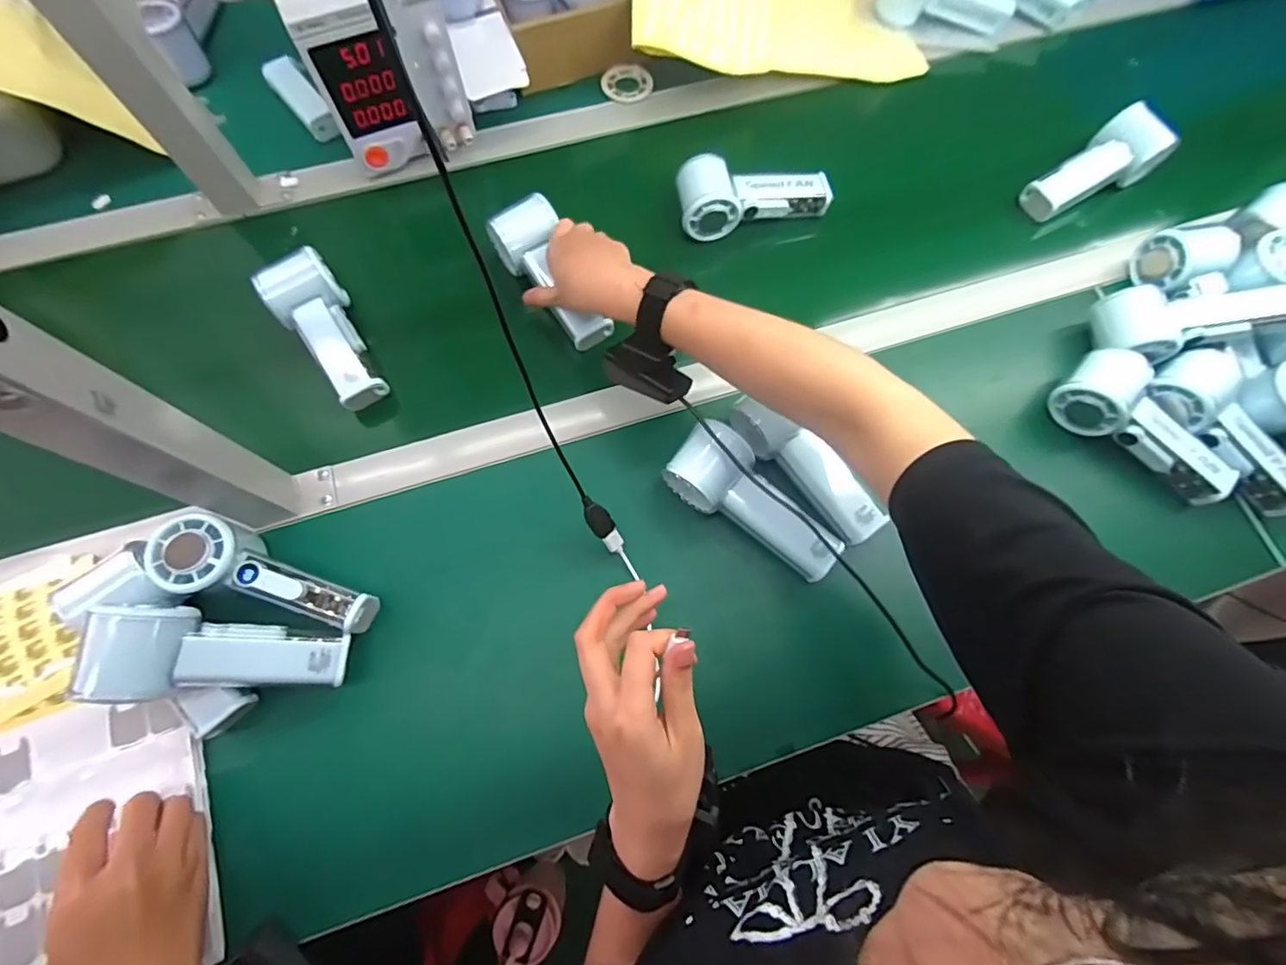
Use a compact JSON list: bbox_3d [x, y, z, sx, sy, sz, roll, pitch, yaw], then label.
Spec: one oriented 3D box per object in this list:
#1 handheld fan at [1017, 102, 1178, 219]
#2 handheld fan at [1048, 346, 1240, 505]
[{"bbox_3d":[0.462,-0.321,0.569,0.119,0.058,0.064,-33,75,-11],"label":"handheld fan"},{"bbox_3d":[0.432,-0.046,0.478,0.154,0.053,0.058,41,76,1],"label":"handheld fan"}]

